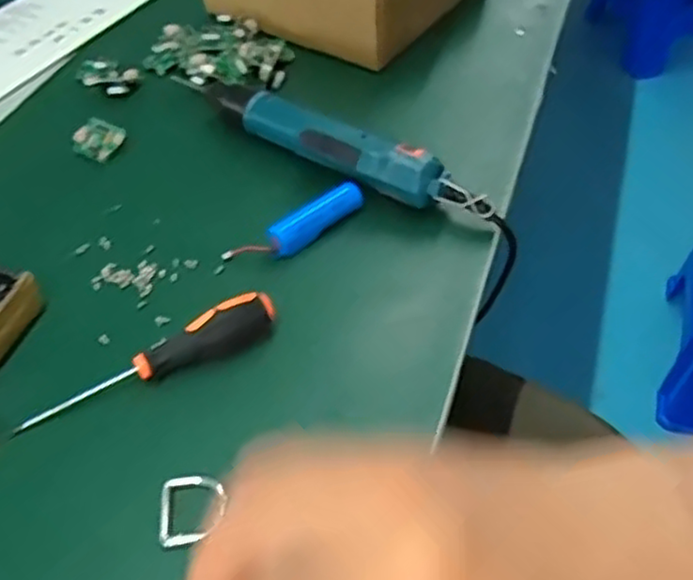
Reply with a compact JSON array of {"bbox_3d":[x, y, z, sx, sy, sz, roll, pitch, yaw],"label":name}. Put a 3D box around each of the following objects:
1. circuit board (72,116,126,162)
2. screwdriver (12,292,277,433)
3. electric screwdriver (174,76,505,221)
[{"bbox_3d":[-0.182,-0.110,0.527,0.032,0.008,0.030,26,74,0],"label":"circuit board"},{"bbox_3d":[-0.104,0.039,0.389,0.140,0.023,0.019,-23,52,-17],"label":"screwdriver"},{"bbox_3d":[-0.021,-0.106,0.494,0.256,0.028,0.036,30,56,25],"label":"electric screwdriver"}]

